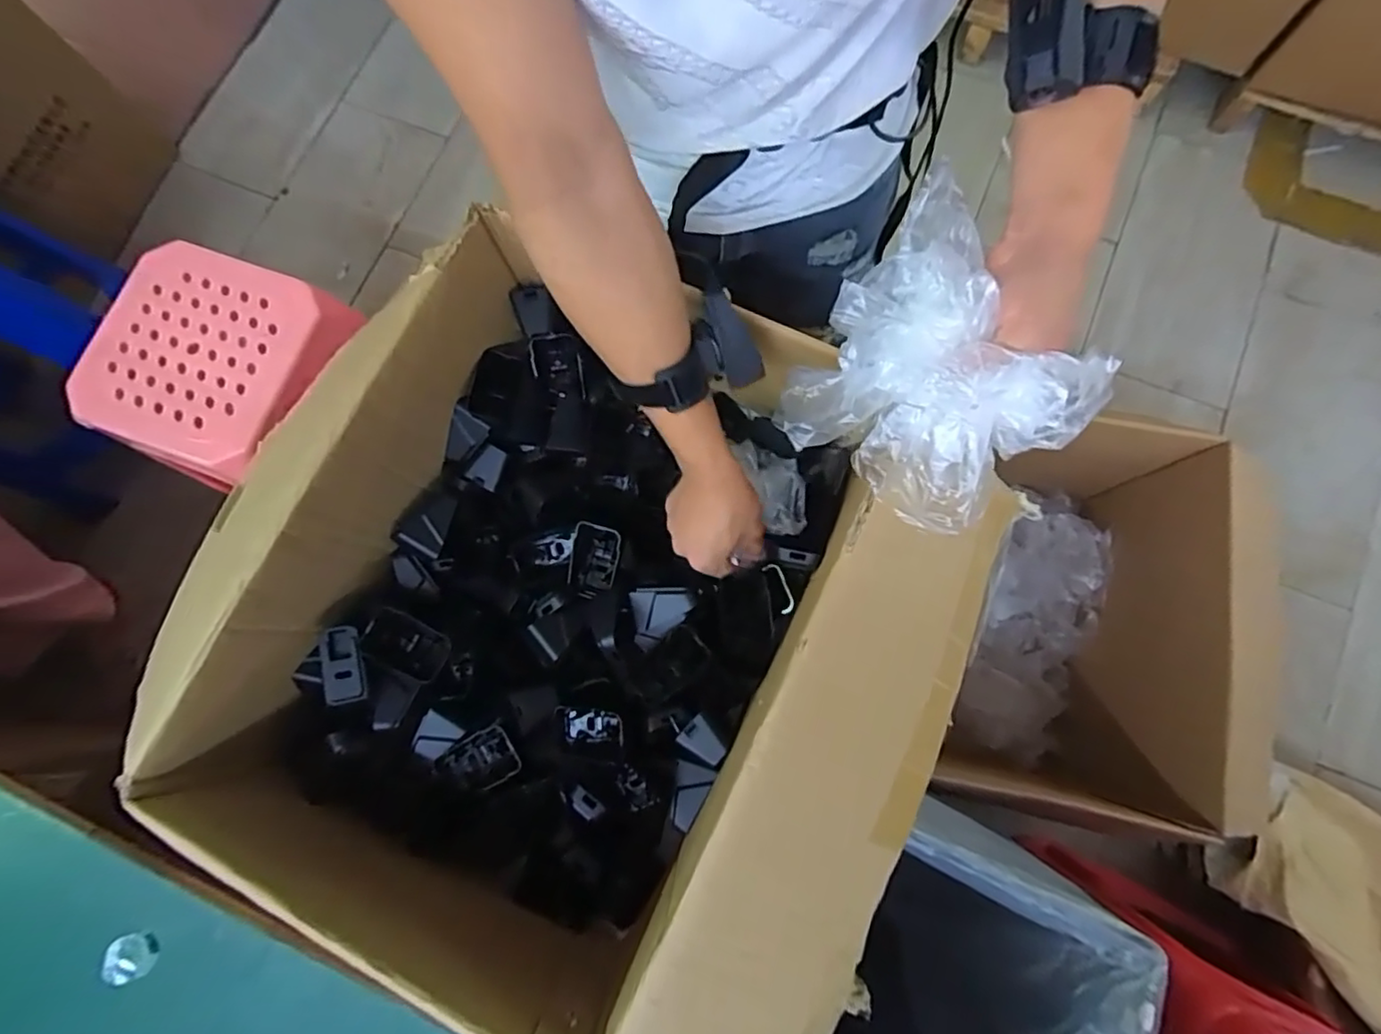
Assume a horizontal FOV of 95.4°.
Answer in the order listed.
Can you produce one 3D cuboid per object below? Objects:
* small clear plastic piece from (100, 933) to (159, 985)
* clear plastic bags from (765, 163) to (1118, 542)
[{"bbox_3d":[-0.409,0.322,0.458,0.039,0.009,0.031,-27,78,-4],"label":"small clear plastic piece"},{"bbox_3d":[0.152,-0.089,0.375,0.151,0.073,0.157,36,80,9],"label":"clear plastic bags"}]

